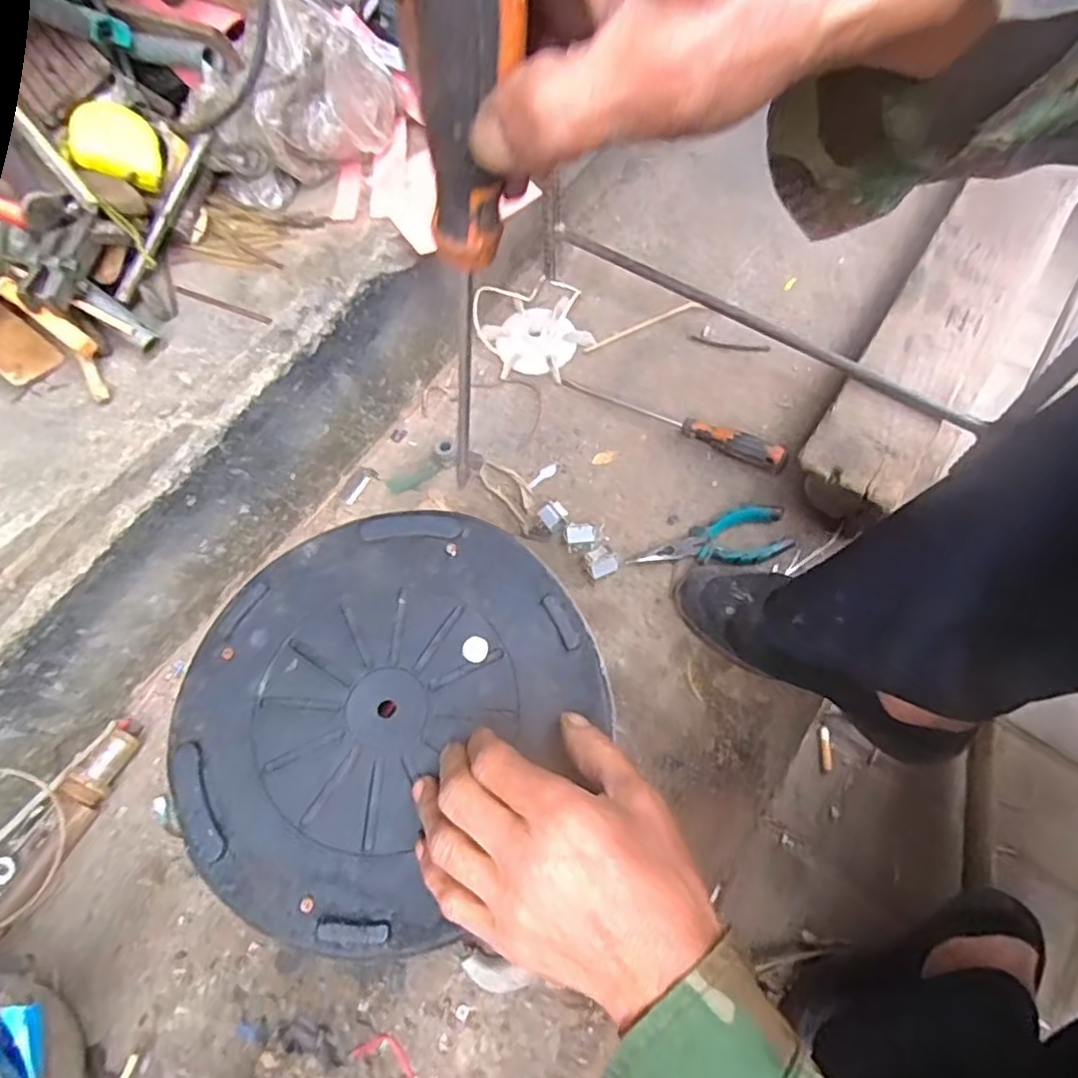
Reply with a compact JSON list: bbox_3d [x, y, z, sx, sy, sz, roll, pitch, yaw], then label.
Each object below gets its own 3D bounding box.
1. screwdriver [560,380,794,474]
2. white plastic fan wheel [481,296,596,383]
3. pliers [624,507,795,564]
[{"bbox_3d":[0.137,-0.126,0.694,0.249,0.032,0.024,25,70,13],"label":"screwdriver"},{"bbox_3d":[-0.002,-0.234,0.756,0.111,0.020,0.109,-24,67,-7],"label":"white plastic fan wheel"},{"bbox_3d":[0.168,0.007,0.640,0.155,0.023,0.051,-13,66,-2],"label":"pliers"}]

